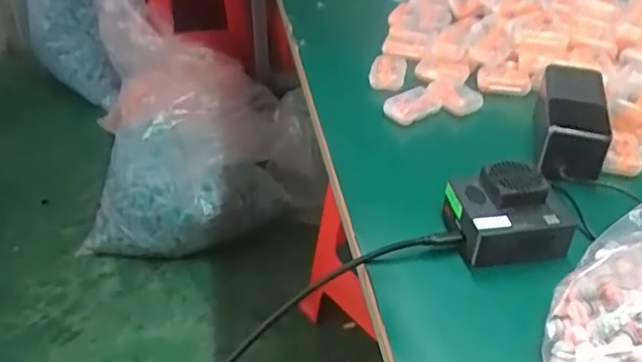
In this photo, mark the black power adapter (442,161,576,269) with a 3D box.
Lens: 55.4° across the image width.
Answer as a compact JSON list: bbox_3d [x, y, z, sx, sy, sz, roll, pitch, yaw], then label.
[{"bbox_3d":[0.137,0.023,0.449,0.083,0.048,0.061,-3,37,-6],"label":"black power adapter"}]

